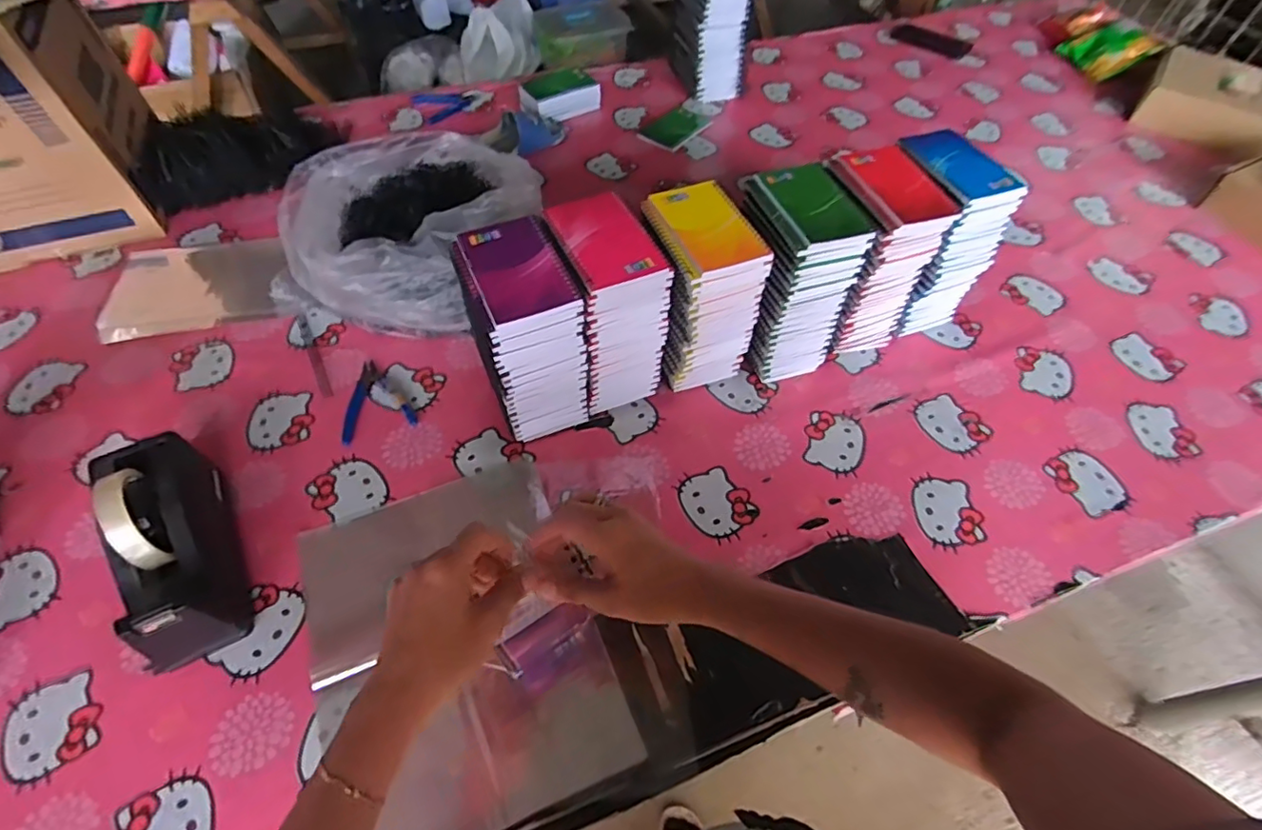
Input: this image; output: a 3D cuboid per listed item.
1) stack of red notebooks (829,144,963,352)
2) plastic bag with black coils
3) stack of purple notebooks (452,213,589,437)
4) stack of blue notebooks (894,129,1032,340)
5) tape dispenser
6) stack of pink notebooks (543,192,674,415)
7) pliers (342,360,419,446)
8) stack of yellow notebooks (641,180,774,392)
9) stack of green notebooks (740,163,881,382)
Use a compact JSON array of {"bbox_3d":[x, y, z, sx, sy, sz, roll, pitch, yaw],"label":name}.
[{"bbox_3d":[0.292,-0.196,0.720,0.101,0.214,0.120,-16,56,-12],"label":"stack of red notebooks"},{"bbox_3d":[-0.288,-0.264,0.784,0.336,0.157,0.320,8,56,4],"label":"plastic bag with black coils"},{"bbox_3d":[-0.108,-0.076,0.621,0.098,0.219,0.128,-22,58,-16],"label":"stack of purple notebooks"},{"bbox_3d":[0.379,-0.221,0.743,0.099,0.214,0.133,-21,58,-15],"label":"stack of blue notebooks"},{"bbox_3d":[-0.431,0.118,0.536,0.079,0.124,0.202,-25,59,-18],"label":"tape dispenser"},{"bbox_3d":[-0.025,-0.115,0.654,0.095,0.218,0.124,-20,57,-15],"label":"stack of pink notebooks"},{"bbox_3d":[-0.311,-0.022,0.706,0.084,0.011,0.113,-16,56,-12],"label":"pliers"},{"bbox_3d":[0.078,-0.138,0.677,0.100,0.207,0.130,-18,57,-14],"label":"stack of yellow notebooks"},{"bbox_3d":[0.192,-0.164,0.700,0.119,0.206,0.135,-15,56,-12],"label":"stack of green notebooks"}]

